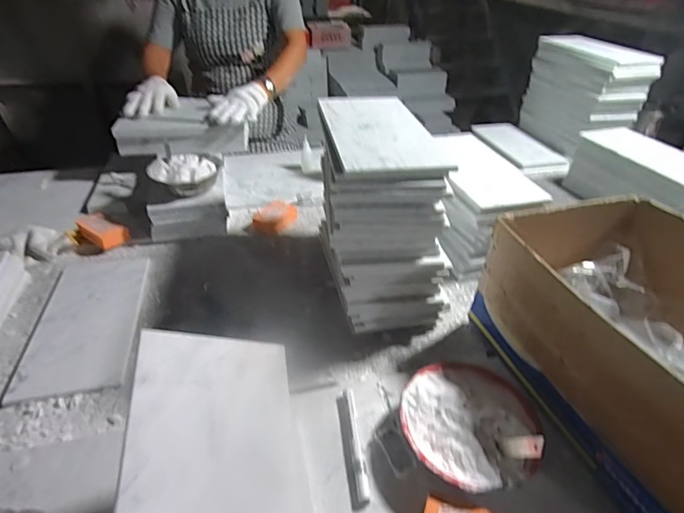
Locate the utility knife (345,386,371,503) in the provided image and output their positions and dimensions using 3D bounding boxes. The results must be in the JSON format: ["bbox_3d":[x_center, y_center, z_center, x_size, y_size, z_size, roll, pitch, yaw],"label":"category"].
[{"bbox_3d":[0.018,0.229,0.522,0.013,0.010,0.139,-3,37,-5],"label":"utility knife"}]

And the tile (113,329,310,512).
[{"bbox_3d":[-0.101,0.204,0.350,0.156,0.006,0.302,13,46,-29],"label":"tile"}]

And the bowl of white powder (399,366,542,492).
[{"bbox_3d":[0.158,0.208,0.527,0.161,0.052,0.171,1,37,-1],"label":"bowl of white powder"}]

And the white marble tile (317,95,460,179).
[{"bbox_3d":[0.054,-0.211,0.669,0.163,0.016,0.329,-6,38,-7],"label":"white marble tile"}]

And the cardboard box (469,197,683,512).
[{"bbox_3d":[0.428,0.118,0.549,0.328,0.203,0.404,-10,38,-14],"label":"cardboard box"}]

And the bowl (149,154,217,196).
[{"bbox_3d":[-0.333,-0.176,0.893,0.126,0.040,0.120,22,43,27],"label":"bowl"}]

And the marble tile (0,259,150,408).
[{"bbox_3d":[-0.424,0.101,0.701,0.156,0.011,0.300,-7,37,-11],"label":"marble tile"}]

